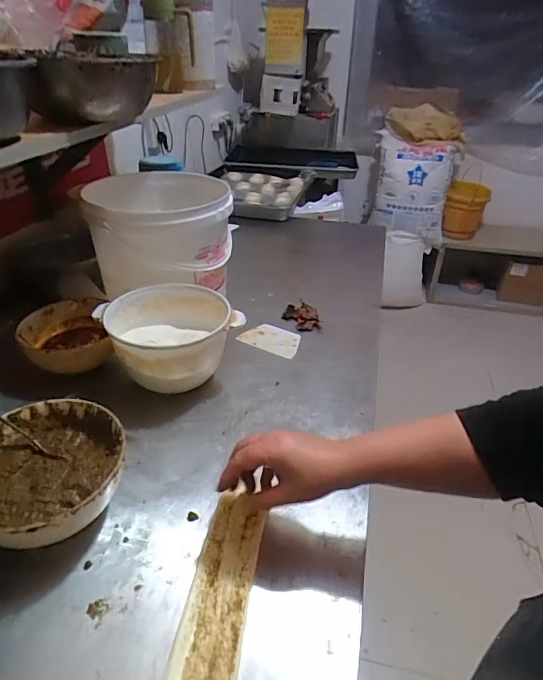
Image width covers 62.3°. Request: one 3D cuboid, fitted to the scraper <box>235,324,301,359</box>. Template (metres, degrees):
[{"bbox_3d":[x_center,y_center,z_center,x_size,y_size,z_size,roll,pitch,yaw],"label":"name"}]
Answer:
[{"bbox_3d":[0.001,-0.002,0.833,0.111,0.004,0.074,16,35,19],"label":"scraper"}]

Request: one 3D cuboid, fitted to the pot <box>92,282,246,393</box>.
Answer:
[{"bbox_3d":[-0.155,0.005,0.704,0.178,0.115,0.174,2,33,-2],"label":"pot"}]

